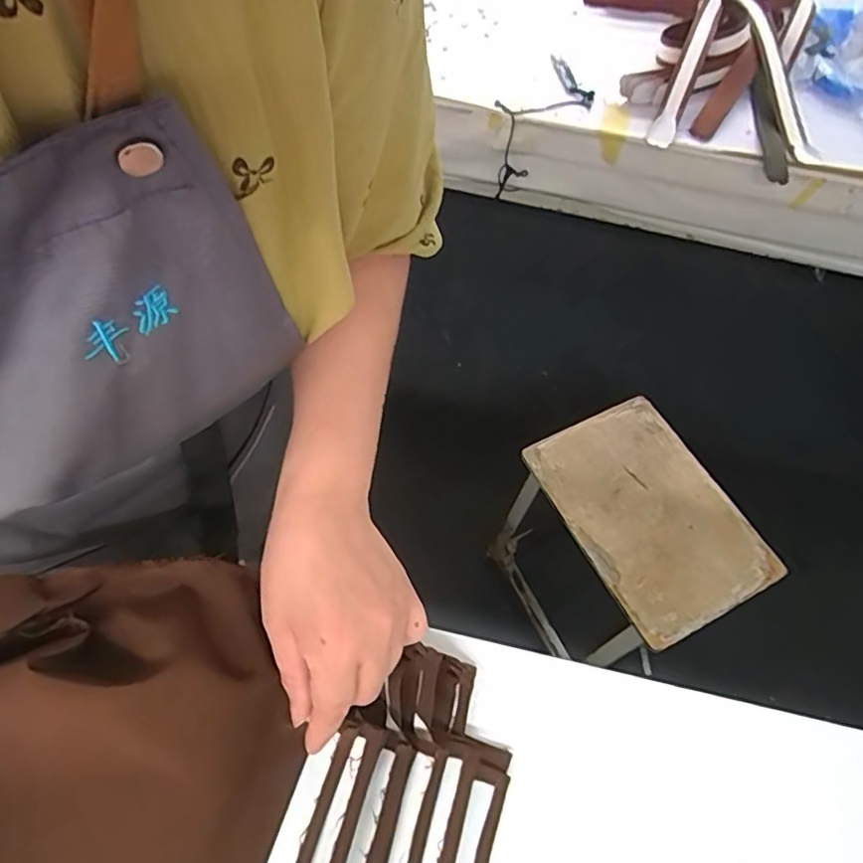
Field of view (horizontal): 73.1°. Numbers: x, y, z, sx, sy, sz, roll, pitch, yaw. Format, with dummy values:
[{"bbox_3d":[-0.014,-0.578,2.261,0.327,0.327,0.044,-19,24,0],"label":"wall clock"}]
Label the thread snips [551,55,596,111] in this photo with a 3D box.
[{"bbox_3d":[0.216,-0.551,0.914,0.028,0.014,0.128,-20,64,-13],"label":"thread snips"}]

